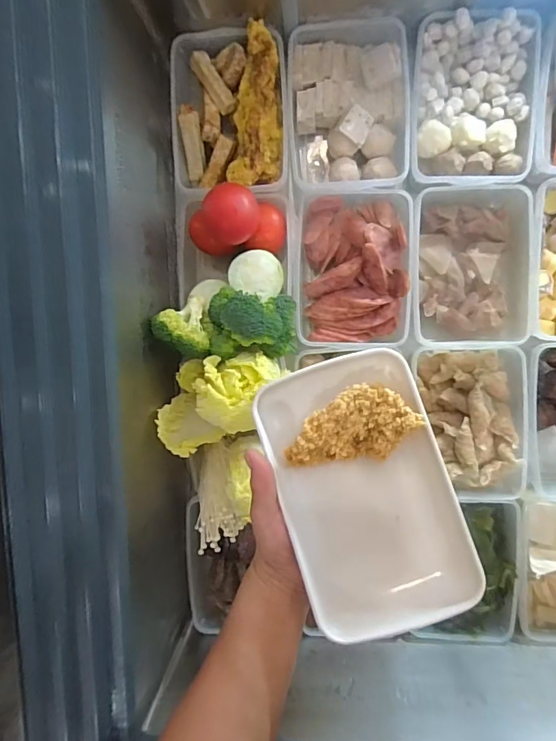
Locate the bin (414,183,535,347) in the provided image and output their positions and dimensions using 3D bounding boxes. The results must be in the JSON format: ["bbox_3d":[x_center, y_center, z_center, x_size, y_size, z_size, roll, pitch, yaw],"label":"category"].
[{"bbox_3d":[0.219,-0.119,0.533,0.127,0.053,0.175,0,95,5],"label":"bin"}]

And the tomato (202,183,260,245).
[{"bbox_3d":[-0.049,-0.169,0.501,0.058,0.050,0.058,0,95,5],"label":"tomato"}]

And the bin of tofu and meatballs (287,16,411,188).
[{"bbox_3d":[0.080,-0.293,0.527,0.129,0.056,0.172,-1,95,5],"label":"bin of tofu and meatballs"}]

